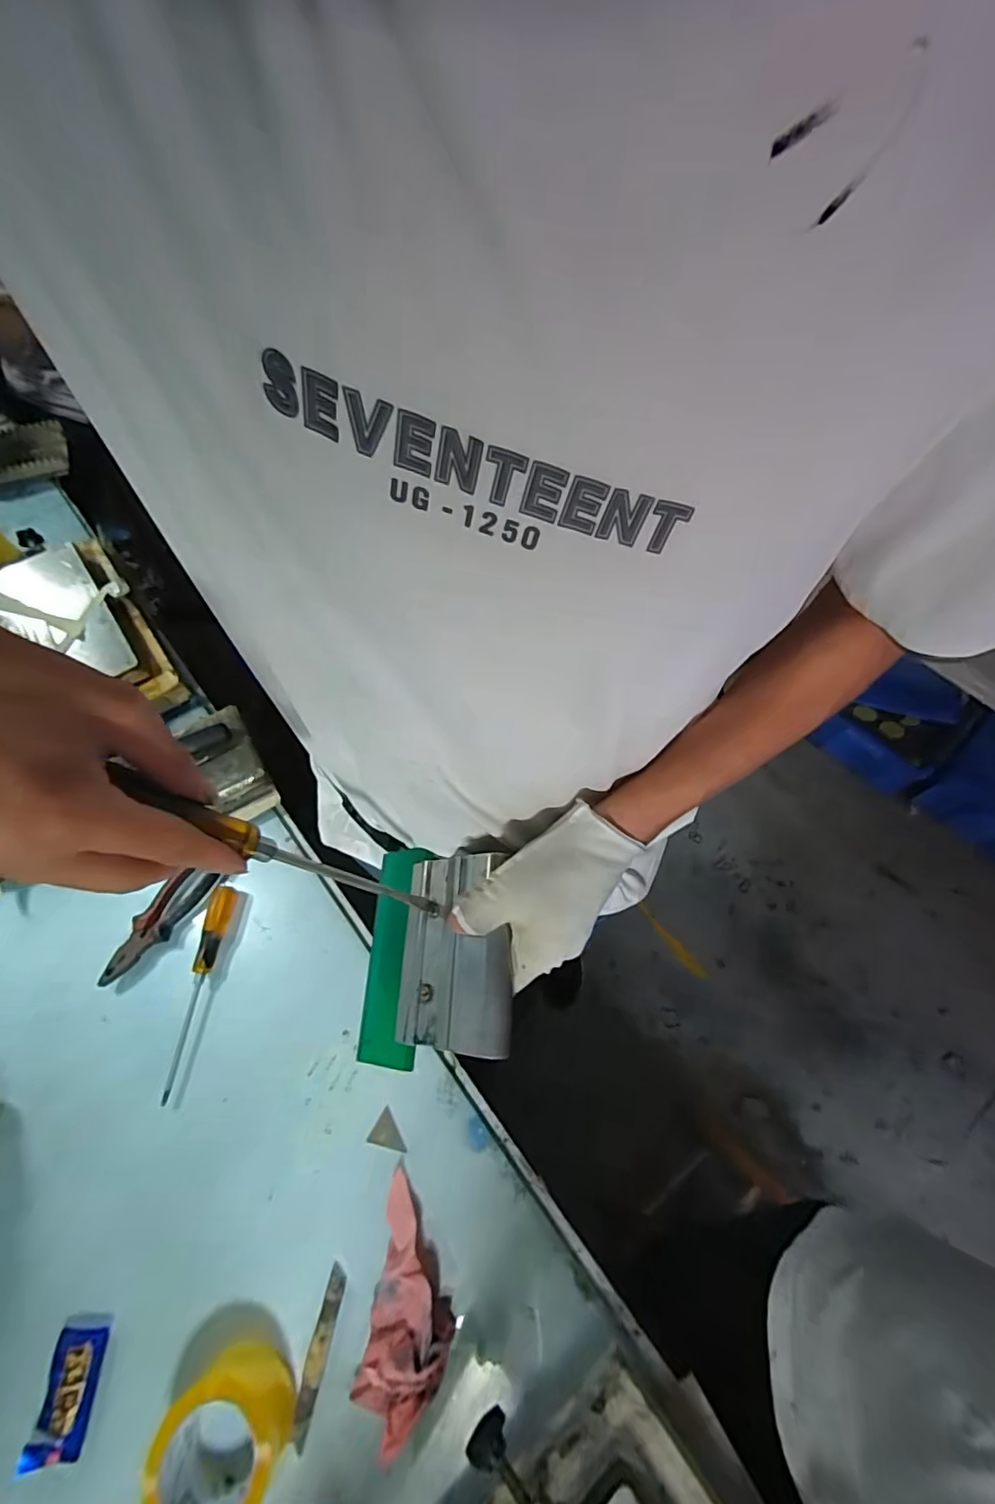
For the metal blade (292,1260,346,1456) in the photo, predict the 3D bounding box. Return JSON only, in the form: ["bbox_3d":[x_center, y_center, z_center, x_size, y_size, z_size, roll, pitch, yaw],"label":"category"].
[{"bbox_3d":[-0.173,0.581,0.504,0.020,0.006,0.124,11,58,5],"label":"metal blade"}]

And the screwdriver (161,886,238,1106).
[{"bbox_3d":[-0.376,0.289,0.643,0.027,0.034,0.237,6,63,5],"label":"screwdriver"}]

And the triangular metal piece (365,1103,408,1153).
[{"bbox_3d":[-0.122,0.428,0.591,0.043,0.004,0.035,11,61,6],"label":"triangular metal piece"}]

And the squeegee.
[{"bbox_3d":[-0.044,0.140,0.377,0.130,0.029,0.143,-22,58,35],"label":"squeegee"}]

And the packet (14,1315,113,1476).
[{"bbox_3d":[-0.406,0.604,0.493,0.051,0.009,0.094,-4,60,-2],"label":"packet"}]

